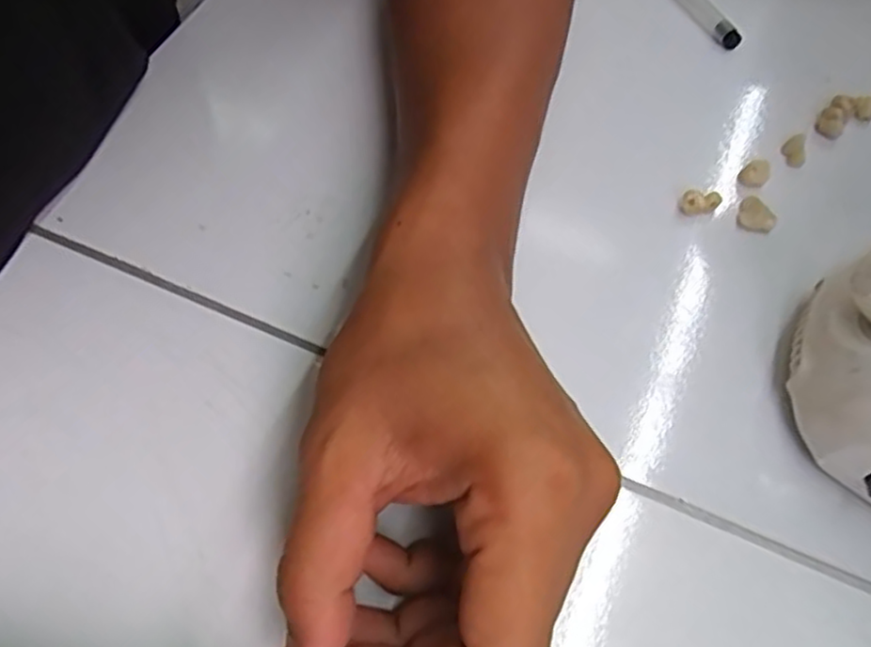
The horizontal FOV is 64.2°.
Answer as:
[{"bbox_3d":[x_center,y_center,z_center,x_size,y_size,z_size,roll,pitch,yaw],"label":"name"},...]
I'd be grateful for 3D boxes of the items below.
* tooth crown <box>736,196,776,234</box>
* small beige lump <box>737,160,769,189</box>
[{"bbox_3d":[0.140,-0.047,0.305,0.010,0.010,0.018,-29,65,-16],"label":"tooth crown"},{"bbox_3d":[0.146,-0.068,0.318,0.012,0.012,0.007,39,67,19],"label":"small beige lump"}]

